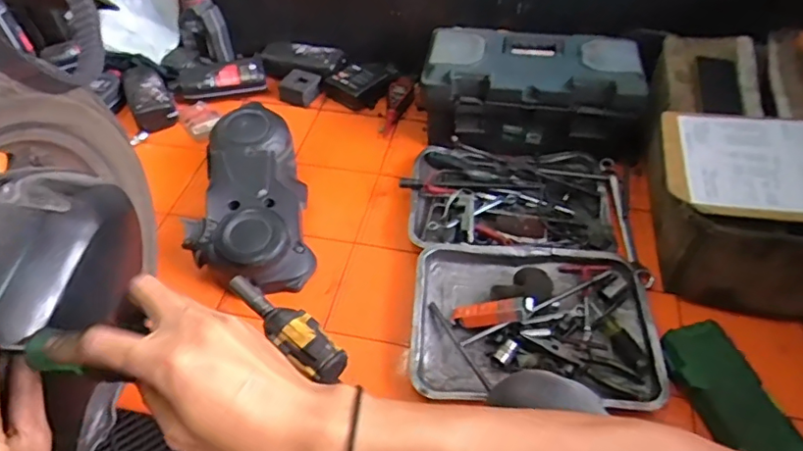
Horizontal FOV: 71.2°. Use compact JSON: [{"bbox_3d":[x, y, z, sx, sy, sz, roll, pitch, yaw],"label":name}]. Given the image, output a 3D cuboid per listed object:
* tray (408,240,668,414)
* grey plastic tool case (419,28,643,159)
[{"bbox_3d":[0.216,0.161,0.941,0.389,0.055,0.297,3,48,4],"label":"tray"},{"bbox_3d":[0.268,-0.284,1.198,0.437,0.188,0.173,7,49,8],"label":"grey plastic tool case"}]

